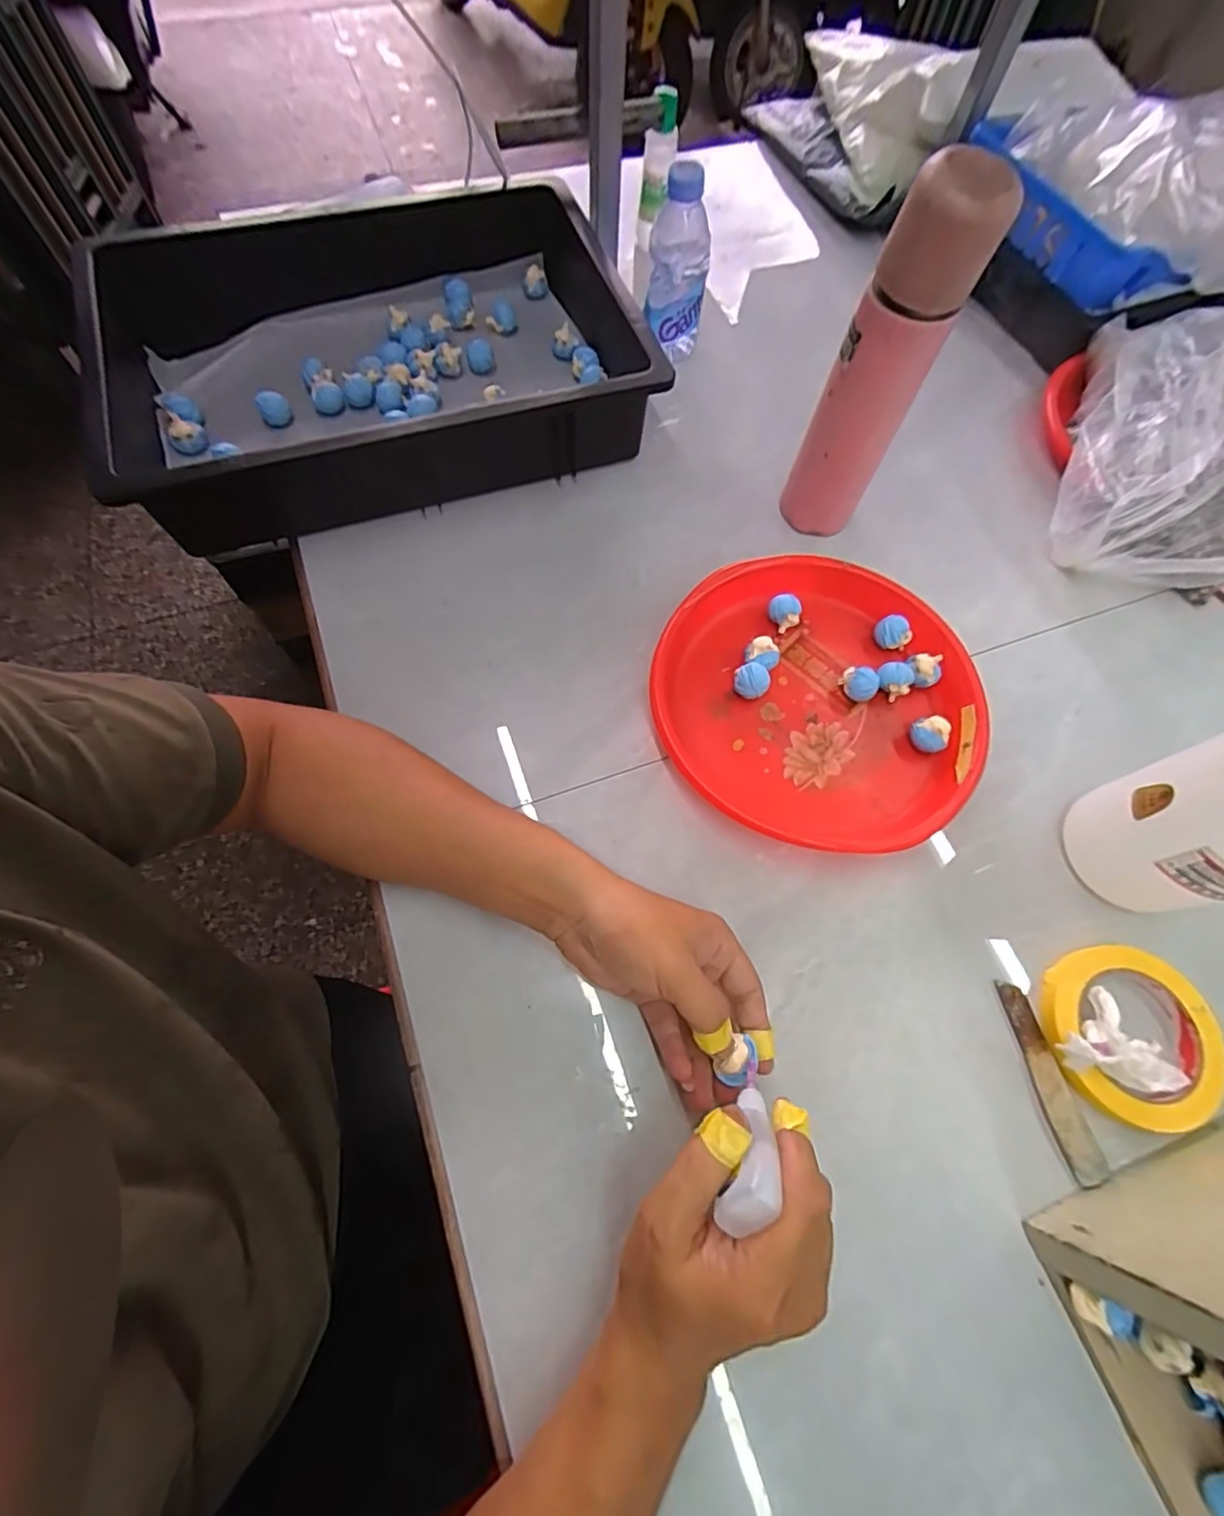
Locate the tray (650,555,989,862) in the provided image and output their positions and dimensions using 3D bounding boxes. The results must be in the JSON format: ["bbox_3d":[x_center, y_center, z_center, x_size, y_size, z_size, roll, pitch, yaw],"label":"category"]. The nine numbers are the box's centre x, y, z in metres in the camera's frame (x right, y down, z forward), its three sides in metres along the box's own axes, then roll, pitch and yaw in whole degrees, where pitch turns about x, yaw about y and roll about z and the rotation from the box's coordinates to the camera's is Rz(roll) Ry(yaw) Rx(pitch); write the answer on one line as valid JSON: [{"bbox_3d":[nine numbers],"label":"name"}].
[{"bbox_3d":[0.162,-0.048,0.481,0.237,0.035,0.247,0,66,-1],"label":"tray"}]

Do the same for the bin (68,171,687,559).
[{"bbox_3d":[-0.205,-0.365,0.570,0.466,0.115,0.314,-17,68,-8],"label":"bin"}]

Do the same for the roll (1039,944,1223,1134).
[{"bbox_3d":[0.344,0.183,0.403,0.103,0.020,0.109,0,66,-1],"label":"roll"}]

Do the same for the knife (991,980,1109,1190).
[{"bbox_3d":[0.283,0.209,0.395,0.022,0.009,0.117,-11,67,-6],"label":"knife"}]

